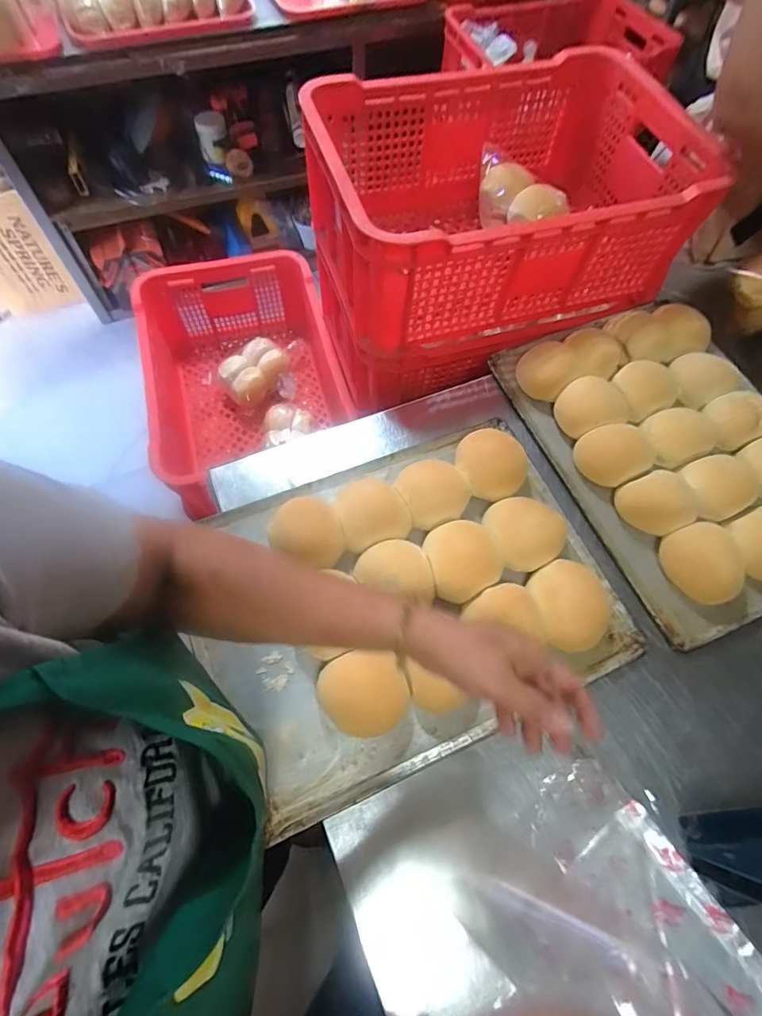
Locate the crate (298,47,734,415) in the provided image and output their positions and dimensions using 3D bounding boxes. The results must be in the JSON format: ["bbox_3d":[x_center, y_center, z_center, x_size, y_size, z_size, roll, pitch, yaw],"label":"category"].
[{"bbox_3d":[0.179,-0.465,0.744,0.547,0.289,0.401,-14,66,-9],"label":"crate"}]

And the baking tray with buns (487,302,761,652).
[{"bbox_3d":[0.384,-0.088,0.597,0.323,0.052,0.449,-19,67,-11],"label":"baking tray with buns"}]

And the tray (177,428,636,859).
[{"bbox_3d":[0.030,0.081,0.498,0.424,0.052,0.329,-21,67,-12],"label":"tray"}]

